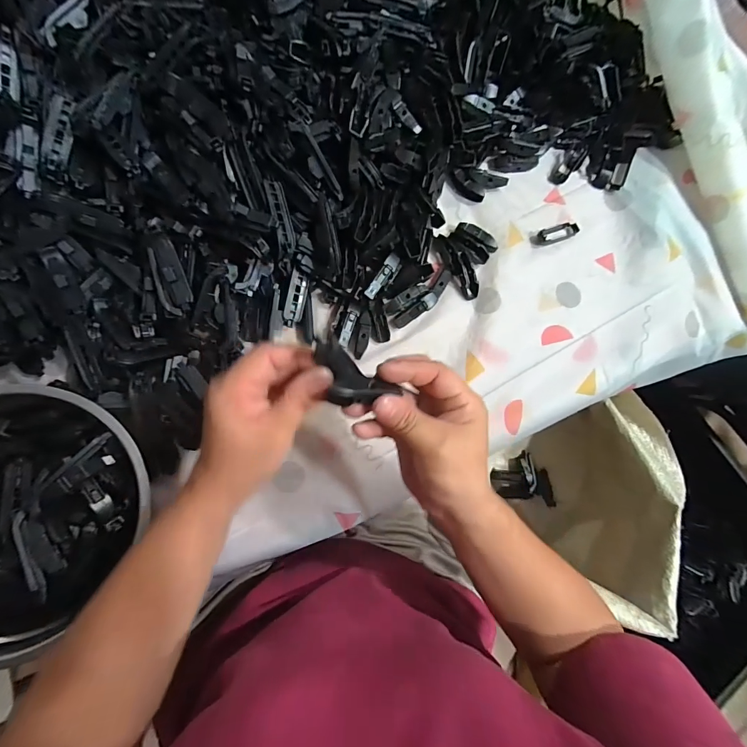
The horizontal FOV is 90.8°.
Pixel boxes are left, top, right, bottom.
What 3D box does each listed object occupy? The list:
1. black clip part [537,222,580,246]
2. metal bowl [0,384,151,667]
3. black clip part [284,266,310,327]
[{"bbox_3d":[0.224,-0.170,0.447,0.057,0.008,0.019,-21,84,-9],"label":"black clip part"},{"bbox_3d":[-0.298,0.110,0.311,0.184,0.068,0.190,1,81,-6],"label":"metal bowl"},{"bbox_3d":[-0.080,-0.079,0.382,0.018,0.007,0.059,11,80,-4],"label":"black clip part"}]

